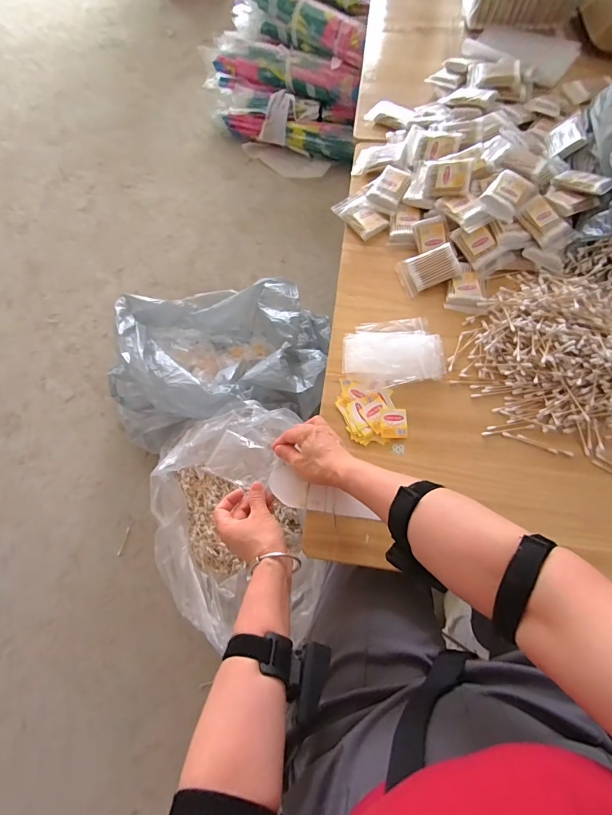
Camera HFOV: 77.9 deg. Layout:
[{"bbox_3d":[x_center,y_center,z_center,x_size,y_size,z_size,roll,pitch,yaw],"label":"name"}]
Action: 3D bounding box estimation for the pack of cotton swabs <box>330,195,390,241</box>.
[{"bbox_3d":[0.090,-0.320,0.627,0.052,0.017,0.088,-36,71,-11],"label":"pack of cotton swabs"}]

